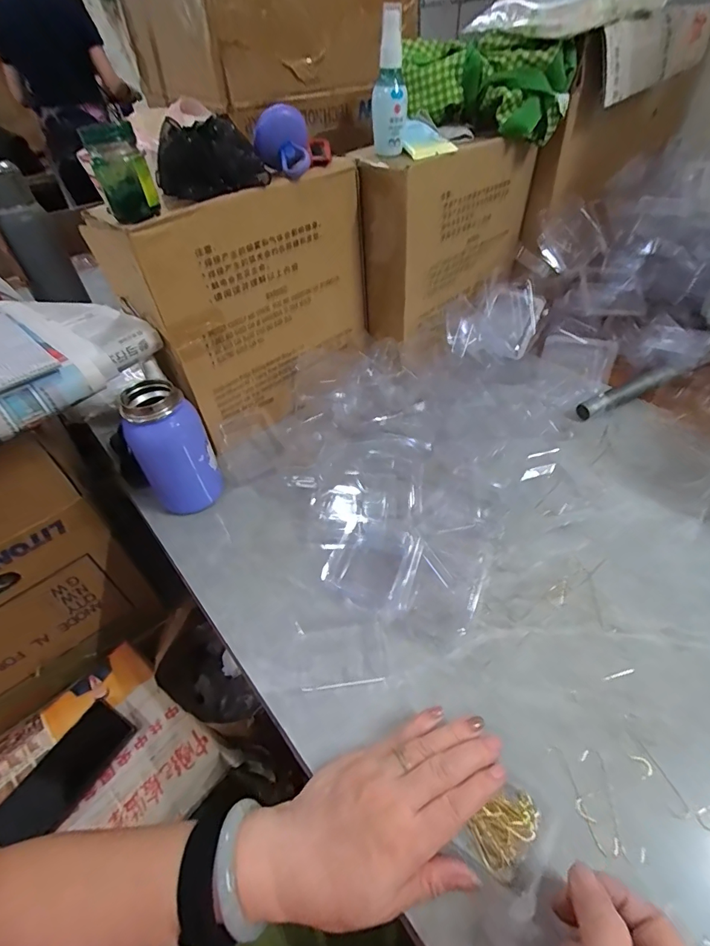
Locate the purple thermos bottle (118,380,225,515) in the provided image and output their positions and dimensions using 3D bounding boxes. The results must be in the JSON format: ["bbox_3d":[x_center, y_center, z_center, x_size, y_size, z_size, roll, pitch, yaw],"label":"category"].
[{"bbox_3d":[-0.194,-0.022,0.460,0.070,0.143,0.061,-27,50,-21],"label":"purple thermos bottle"}]

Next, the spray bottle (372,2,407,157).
[{"bbox_3d":[0.038,-0.416,0.460,0.036,0.118,0.031,-1,46,2],"label":"spray bottle"}]

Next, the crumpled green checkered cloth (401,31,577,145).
[{"bbox_3d":[0.158,-0.480,0.534,0.210,0.088,0.062,12,48,14],"label":"crumpled green checkered cloth"}]

